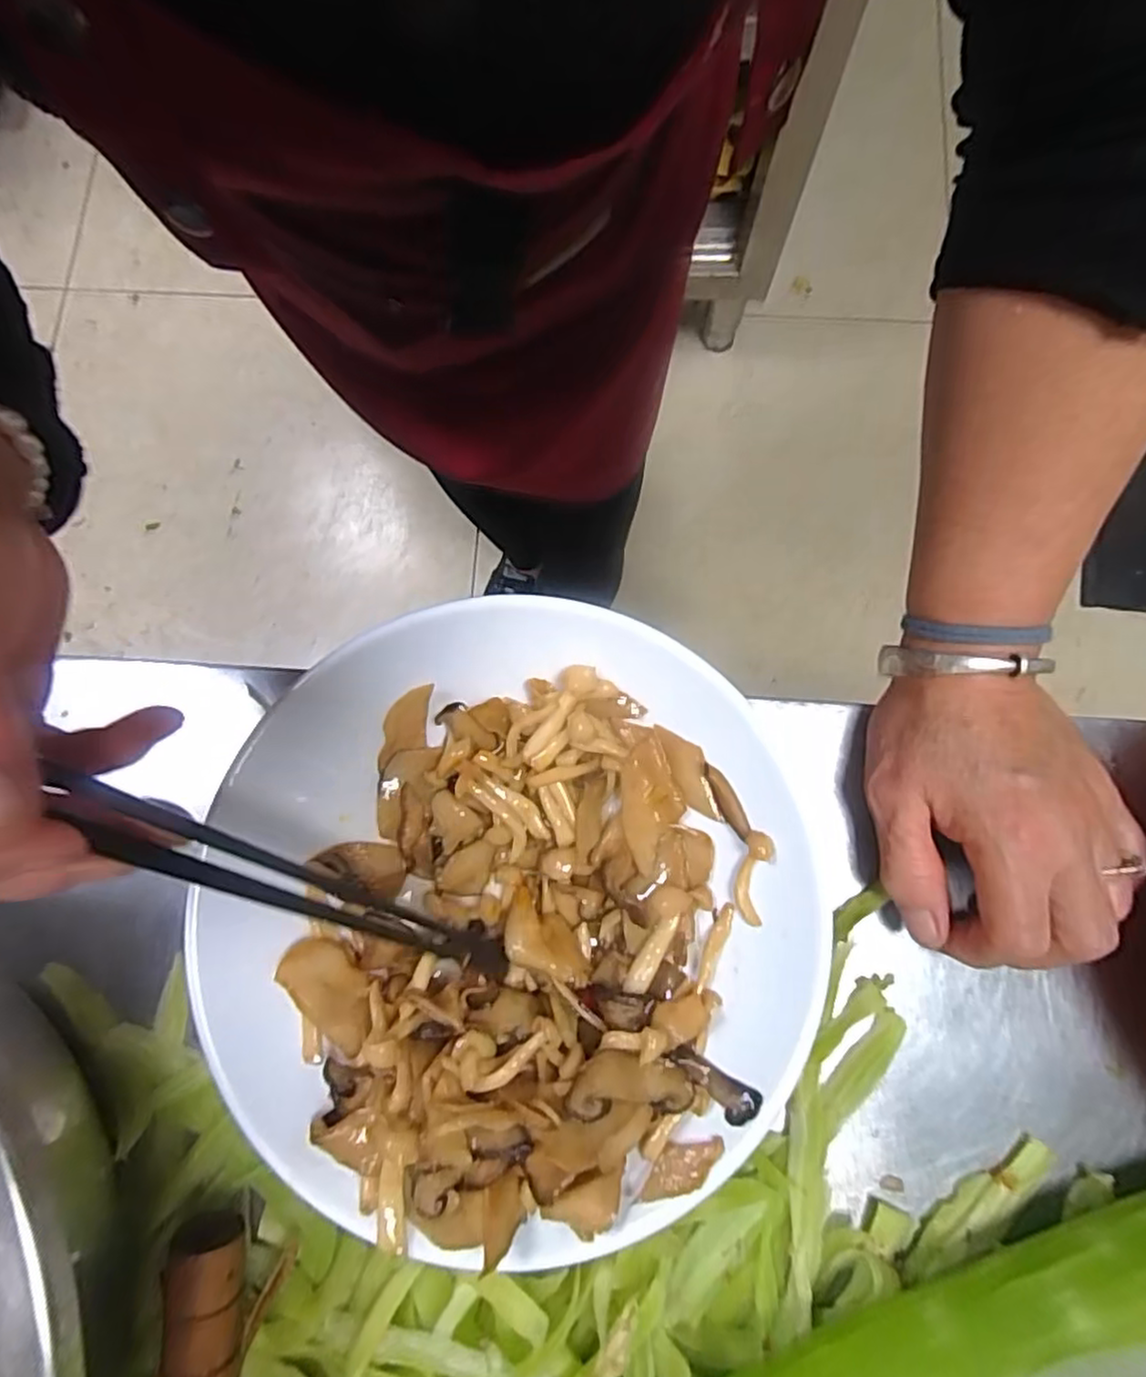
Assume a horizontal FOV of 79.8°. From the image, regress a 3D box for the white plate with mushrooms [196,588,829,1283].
[{"bbox_3d":[-0.026,0.069,0.240,0.198,0.043,0.196,0,79,1],"label":"white plate with mushrooms"}]

